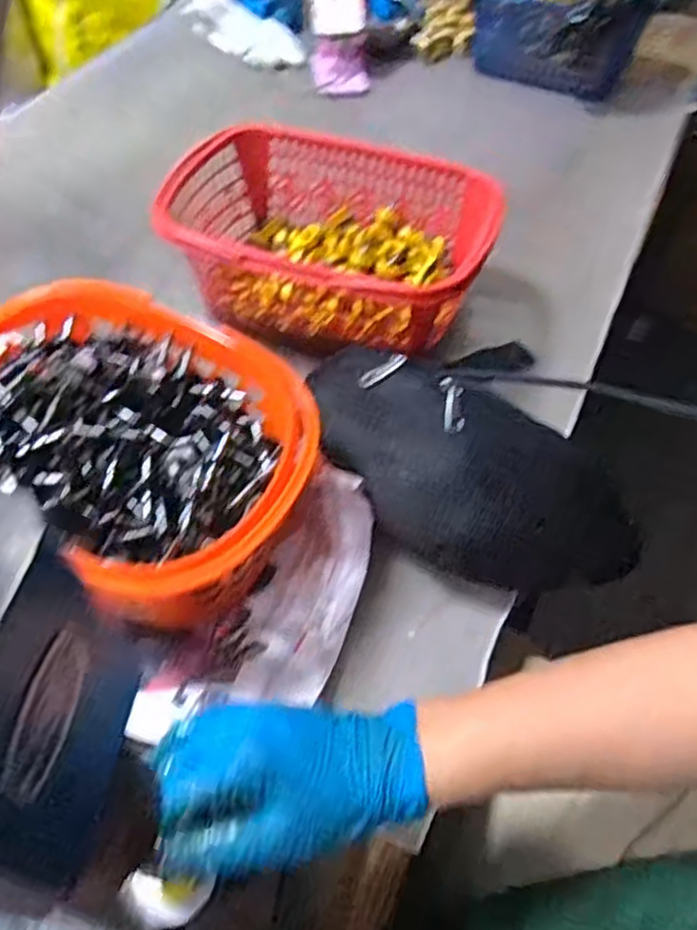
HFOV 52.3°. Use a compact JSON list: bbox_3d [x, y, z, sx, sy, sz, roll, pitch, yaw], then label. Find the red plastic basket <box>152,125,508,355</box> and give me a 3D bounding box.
[{"bbox_3d":[-0.022,-0.195,0.661,0.288,0.123,0.198,22,57,14],"label":"red plastic basket"}]

